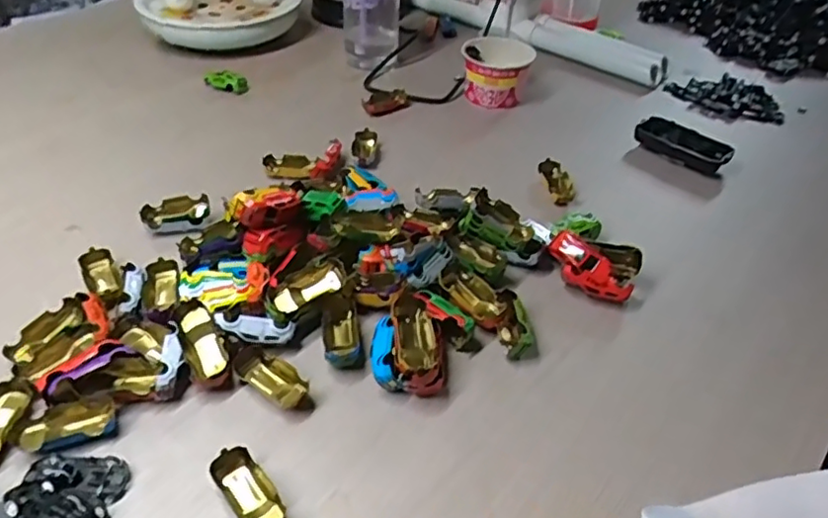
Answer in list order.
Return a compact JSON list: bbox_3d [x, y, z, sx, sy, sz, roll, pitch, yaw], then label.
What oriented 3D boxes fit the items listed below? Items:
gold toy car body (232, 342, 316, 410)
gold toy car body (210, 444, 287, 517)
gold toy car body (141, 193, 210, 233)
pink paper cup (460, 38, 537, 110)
[{"bbox_3d":[-0.105,0.090,0.474,0.066,0.018,0.029,23,45,22],"label":"gold toy car body"},{"bbox_3d":[-0.106,0.152,0.400,0.027,0.019,0.064,-30,50,-32],"label":"gold toy car body"},{"bbox_3d":[-0.235,-0.043,0.609,0.065,0.019,0.033,-13,43,-17],"label":"gold toy car body"},{"bbox_3d":[0.107,-0.241,0.813,0.092,0.079,0.077,7,41,5],"label":"pink paper cup"}]

